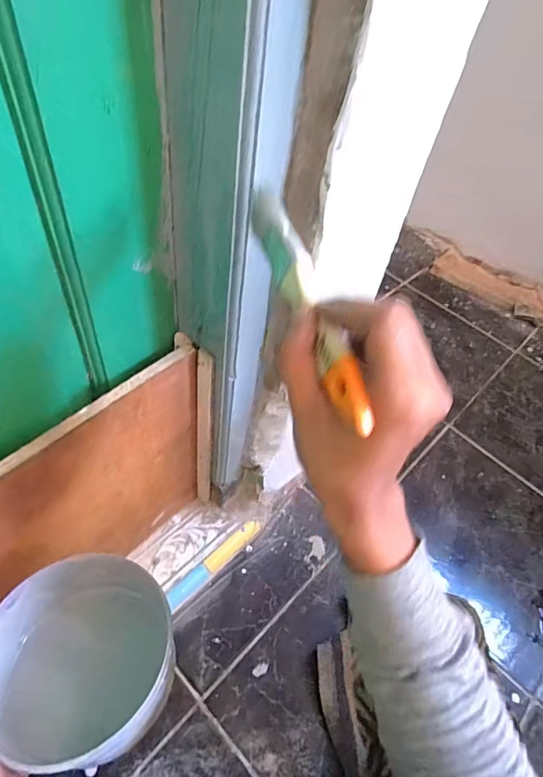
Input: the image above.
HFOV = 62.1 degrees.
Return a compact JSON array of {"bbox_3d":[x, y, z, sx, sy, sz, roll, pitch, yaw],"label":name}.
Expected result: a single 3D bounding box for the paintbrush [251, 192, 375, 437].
[{"bbox_3d":[0.020,-0.050,0.251,0.017,0.024,0.161,-13,61,-15],"label":"paintbrush"}]

